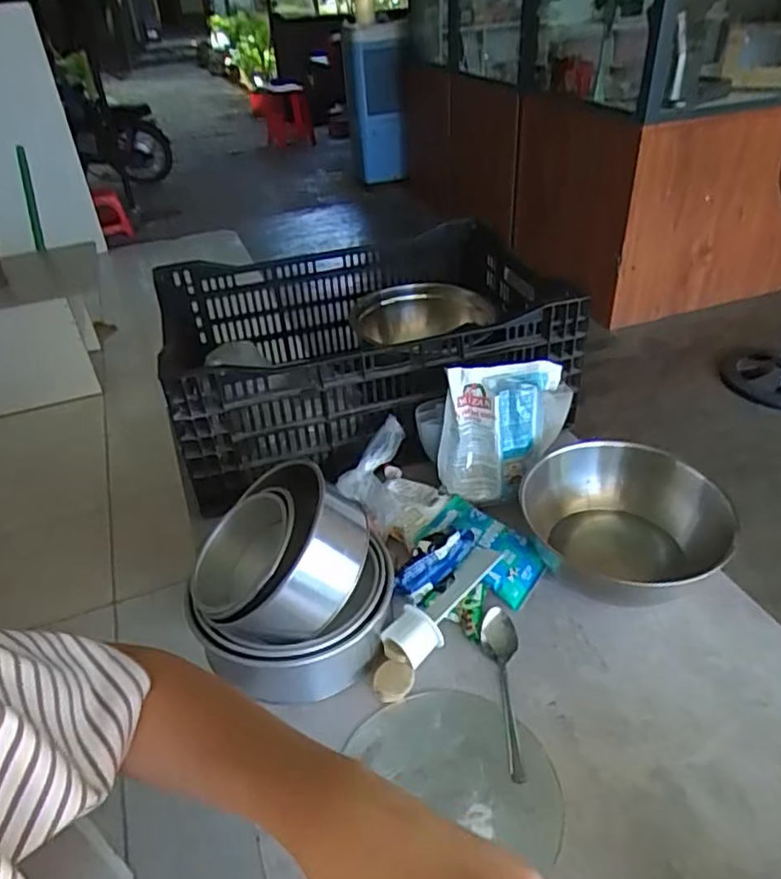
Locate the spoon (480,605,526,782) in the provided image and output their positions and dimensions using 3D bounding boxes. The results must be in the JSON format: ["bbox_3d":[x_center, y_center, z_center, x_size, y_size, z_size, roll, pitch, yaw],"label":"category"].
[{"bbox_3d":[0.118,0.251,0.675,0.038,0.030,0.193,-2,36,3],"label":"spoon"}]

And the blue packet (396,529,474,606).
[{"bbox_3d":[0.058,0.142,0.768,0.113,0.041,0.036,-37,45,-15],"label":"blue packet"}]

